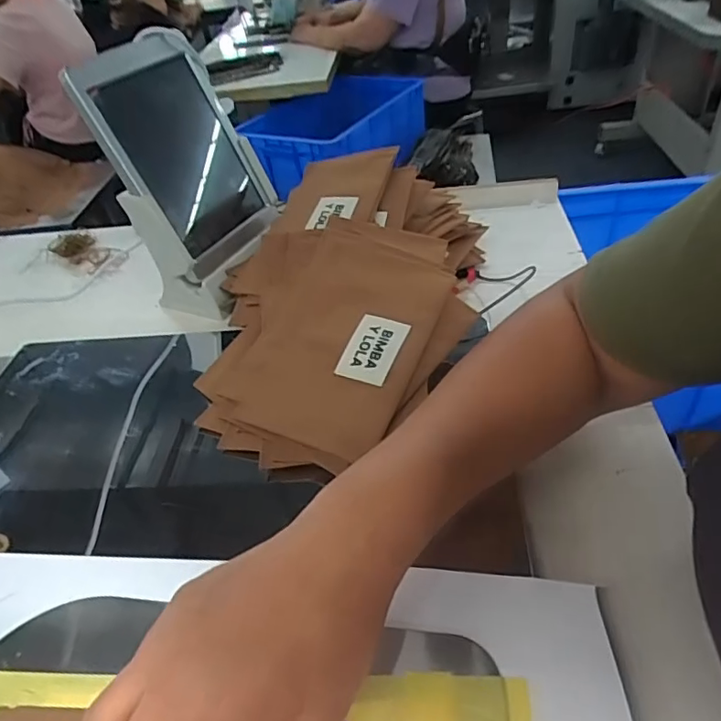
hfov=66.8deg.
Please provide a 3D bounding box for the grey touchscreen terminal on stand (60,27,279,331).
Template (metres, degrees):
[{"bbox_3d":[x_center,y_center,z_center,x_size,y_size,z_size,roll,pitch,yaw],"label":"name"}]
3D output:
[{"bbox_3d":[-0.166,-0.183,0.559,0.112,0.232,0.160,15,46,24],"label":"grey touchscreen terminal on stand"}]

